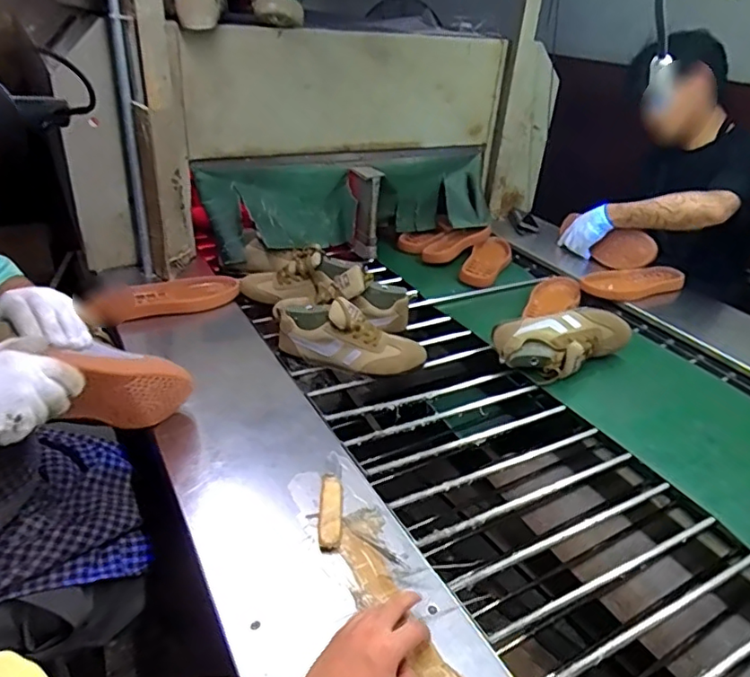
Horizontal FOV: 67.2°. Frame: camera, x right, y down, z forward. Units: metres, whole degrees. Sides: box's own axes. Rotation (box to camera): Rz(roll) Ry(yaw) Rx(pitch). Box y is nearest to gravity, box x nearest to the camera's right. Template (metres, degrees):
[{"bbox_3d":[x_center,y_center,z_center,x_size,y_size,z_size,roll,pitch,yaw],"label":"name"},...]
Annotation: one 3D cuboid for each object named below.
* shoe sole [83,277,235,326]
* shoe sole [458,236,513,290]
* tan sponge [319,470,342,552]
[{"bbox_3d":[-0.442,-0.089,1.187,0.295,0.043,0.113,-9,34,-24],"label":"shoe sole"},{"bbox_3d":[0.301,-0.213,1.501,0.101,0.041,0.230,15,35,20],"label":"shoe sole"},{"bbox_3d":[-0.057,0.218,0.726,0.028,0.014,0.122,4,31,-4],"label":"tan sponge"}]

